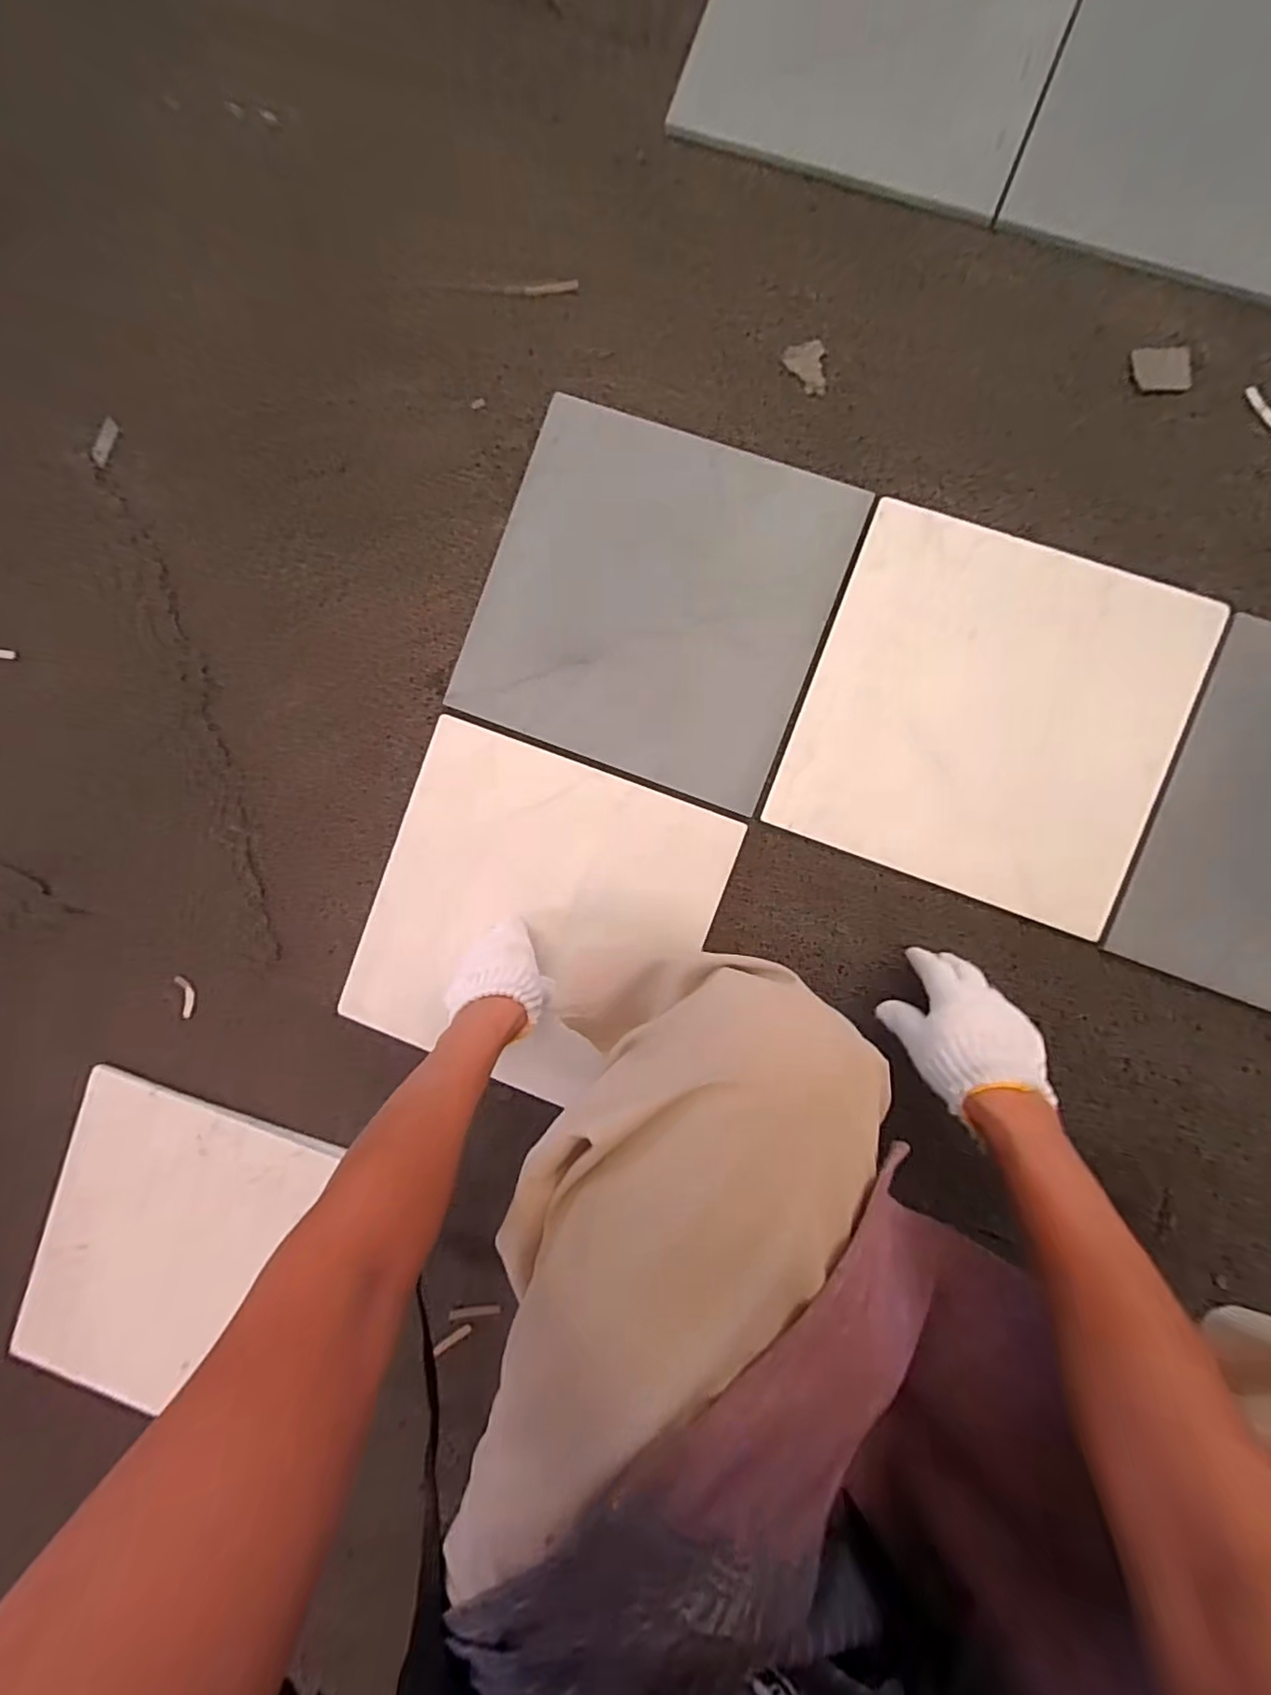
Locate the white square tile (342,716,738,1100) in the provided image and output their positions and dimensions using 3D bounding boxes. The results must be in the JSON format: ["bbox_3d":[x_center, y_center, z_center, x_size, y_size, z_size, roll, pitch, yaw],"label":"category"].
[{"bbox_3d":[-0.090,0.067,0.579,0.298,0.019,0.293,21,91,5],"label":"white square tile"}]

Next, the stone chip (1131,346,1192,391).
[{"bbox_3d":[0.453,-0.412,0.542,0.049,0.007,0.034,4,90,5],"label":"stone chip"}]

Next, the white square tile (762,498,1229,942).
[{"bbox_3d":[0.311,-0.112,0.553,0.306,0.017,0.296,21,95,5],"label":"white square tile"}]

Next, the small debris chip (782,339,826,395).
[{"bbox_3d":[0.152,-0.432,0.568,0.036,0.004,0.046,-4,89,5],"label":"small debris chip"}]

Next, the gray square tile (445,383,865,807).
[{"bbox_3d":[0.018,-0.218,0.565,0.294,0.018,0.295,20,95,0],"label":"gray square tile"}]

